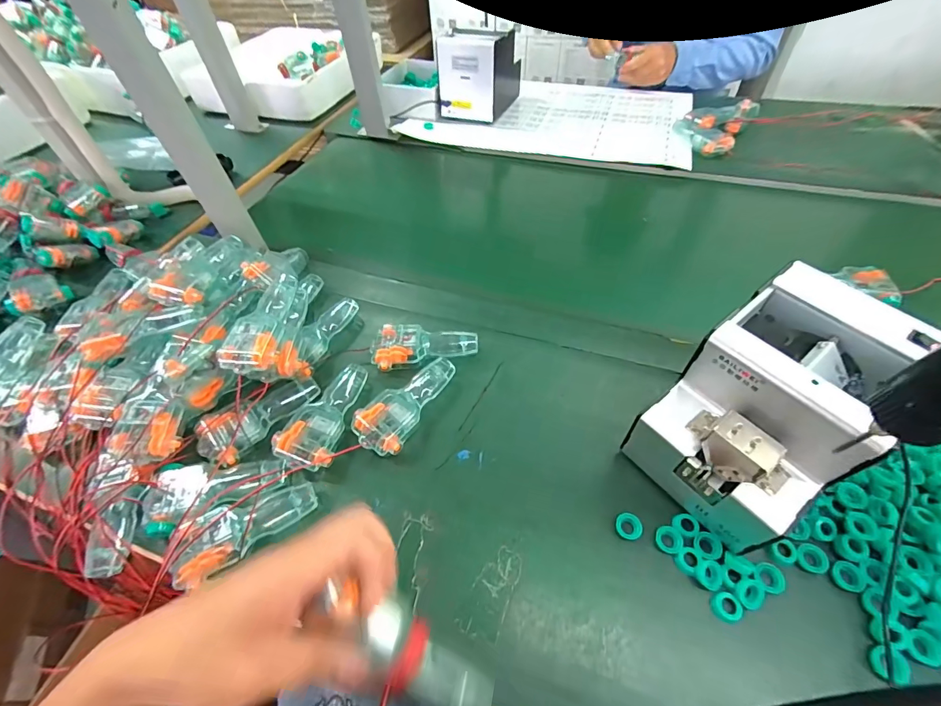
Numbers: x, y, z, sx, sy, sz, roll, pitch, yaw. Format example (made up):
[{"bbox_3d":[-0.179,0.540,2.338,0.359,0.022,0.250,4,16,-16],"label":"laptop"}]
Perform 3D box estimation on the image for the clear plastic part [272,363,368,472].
[{"bbox_3d":[-0.157,0.062,0.443,0.057,0.031,0.127,6,52,7],"label":"clear plastic part"}]

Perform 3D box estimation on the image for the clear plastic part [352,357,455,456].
[{"bbox_3d":[-0.073,0.053,0.449,0.057,0.027,0.122,23,56,19],"label":"clear plastic part"}]

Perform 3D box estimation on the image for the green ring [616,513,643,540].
[{"bbox_3d":[0.142,0.155,0.367,0.023,0.006,0.022,-1,52,2],"label":"green ring"}]

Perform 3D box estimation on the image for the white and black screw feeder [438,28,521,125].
[{"bbox_3d":[0.023,-0.605,0.888,0.119,0.147,0.180,18,55,16],"label":"white and black screw feeder"}]

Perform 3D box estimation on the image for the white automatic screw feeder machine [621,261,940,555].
[{"bbox_3d":[0.246,0.050,0.350,0.171,0.164,0.124,-34,58,-22],"label":"white automatic screw feeder machine"}]

